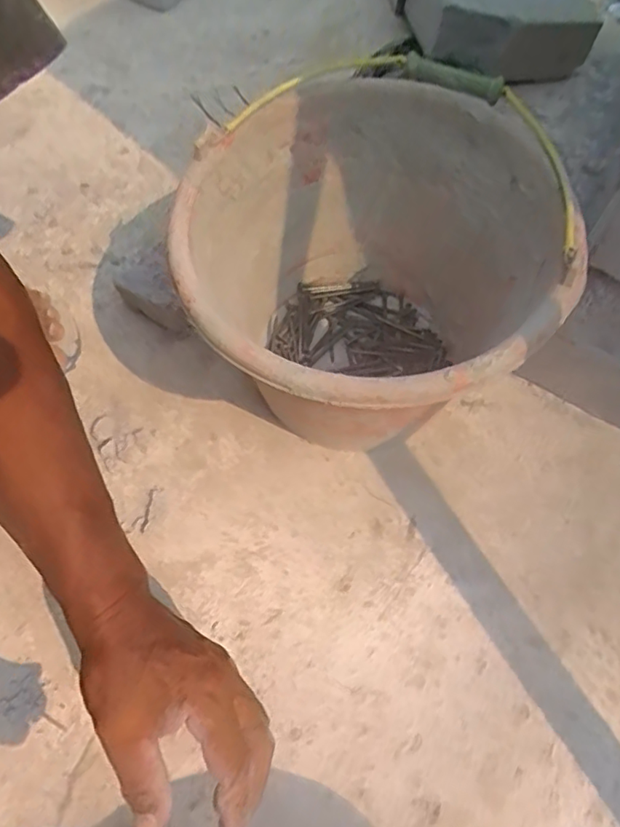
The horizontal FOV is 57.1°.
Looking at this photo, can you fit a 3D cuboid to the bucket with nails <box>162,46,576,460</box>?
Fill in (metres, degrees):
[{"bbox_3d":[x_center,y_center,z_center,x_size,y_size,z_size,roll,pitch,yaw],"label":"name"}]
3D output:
[{"bbox_3d":[0.047,-0.098,0.464,0.260,0.203,0.289,41,71,17],"label":"bucket with nails"}]

